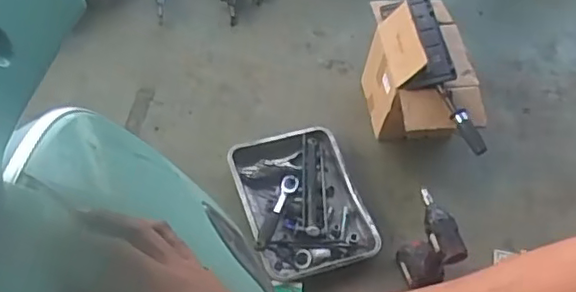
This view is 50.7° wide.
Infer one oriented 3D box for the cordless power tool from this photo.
[{"bbox_3d":[0.317,0.238,1.414,0.066,0.247,0.173,-20,61,-18],"label":"cordless power tool"}]

